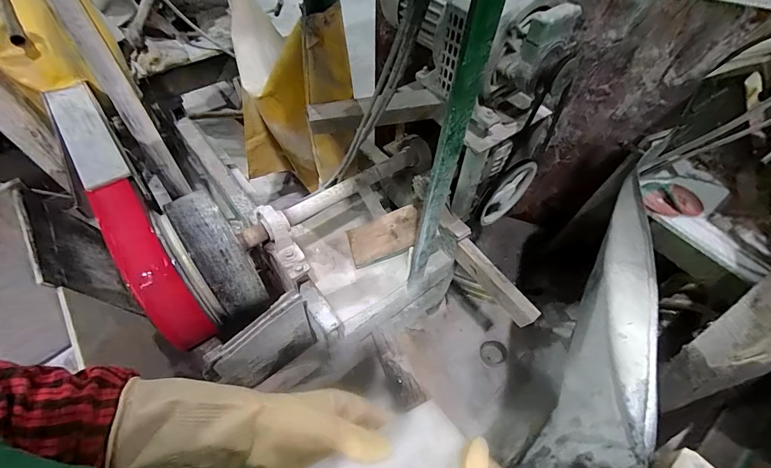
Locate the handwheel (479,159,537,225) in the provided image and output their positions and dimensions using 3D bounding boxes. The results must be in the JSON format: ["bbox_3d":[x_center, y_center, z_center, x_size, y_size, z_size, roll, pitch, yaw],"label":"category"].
[{"bbox_3d":[0.330,-0.108,0.986,0.207,0.216,0.025,-31,61,-23],"label":"handwheel"}]

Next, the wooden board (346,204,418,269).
[{"bbox_3d":[-0.002,0.006,1.003,0.202,0.019,0.119,-21,65,4],"label":"wooden board"}]

